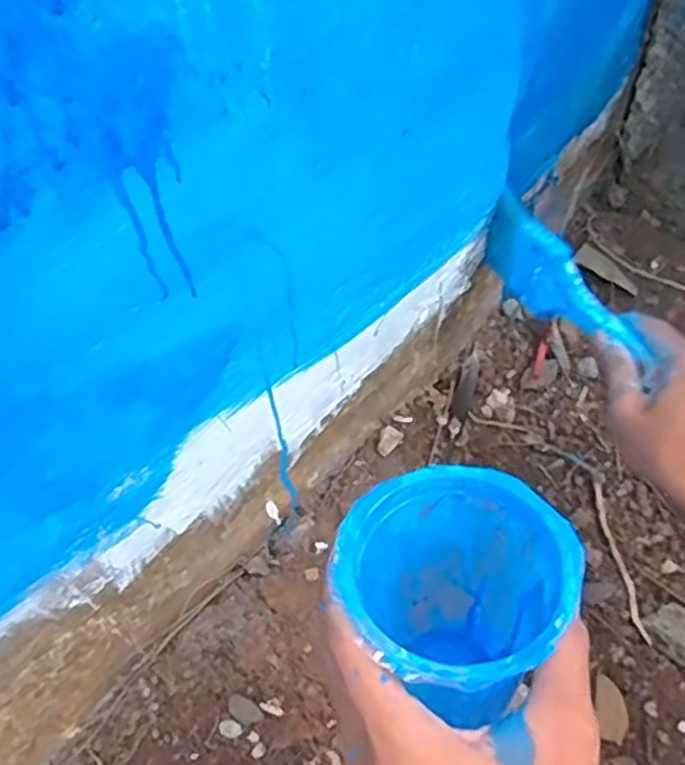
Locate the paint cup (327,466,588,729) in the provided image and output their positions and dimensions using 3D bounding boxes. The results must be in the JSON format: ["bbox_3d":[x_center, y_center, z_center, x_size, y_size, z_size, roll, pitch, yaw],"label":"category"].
[{"bbox_3d":[0.046,0.102,0.340,0.089,0.133,0.086,-2,57,3],"label":"paint cup"}]

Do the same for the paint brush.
[{"bbox_3d":[0.159,-0.070,0.546,0.021,0.065,0.186,-24,48,-12],"label":"paint brush"}]

